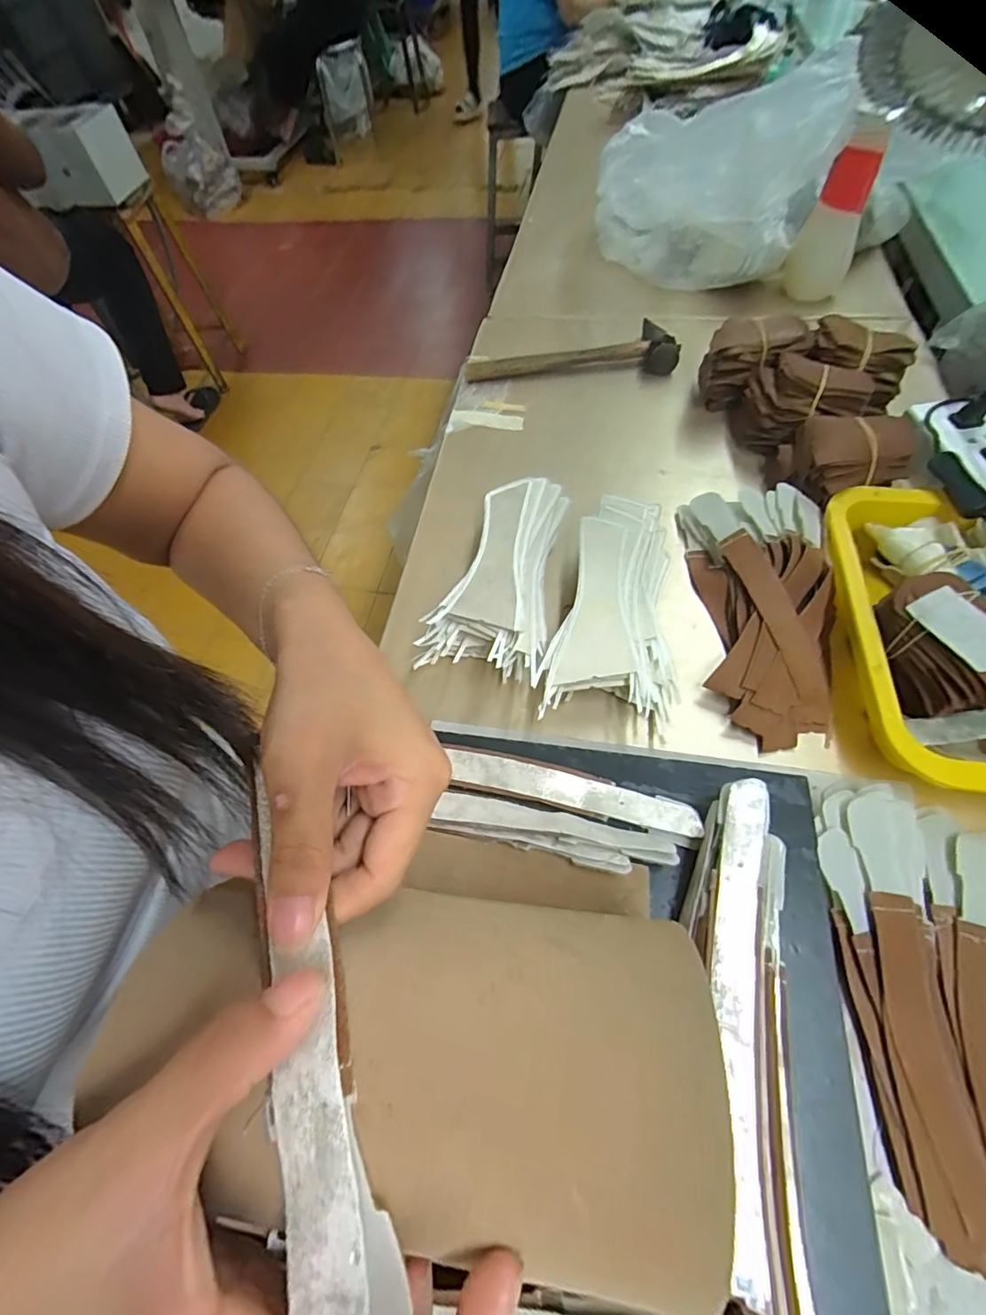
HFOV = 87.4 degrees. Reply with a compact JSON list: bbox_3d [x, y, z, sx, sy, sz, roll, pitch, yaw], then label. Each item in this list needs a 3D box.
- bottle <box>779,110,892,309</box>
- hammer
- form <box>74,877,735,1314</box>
[{"bbox_3d":[0.420,-0.537,0.638,0.073,0.180,0.051,20,62,16],"label":"bottle"},{"bbox_3d":[0.090,-0.369,0.618,0.242,0.031,0.082,-2,58,4],"label":"hammer"},{"bbox_3d":[-0.027,0.119,0.159,0.180,0.036,0.089,7,59,8],"label":"form"}]

